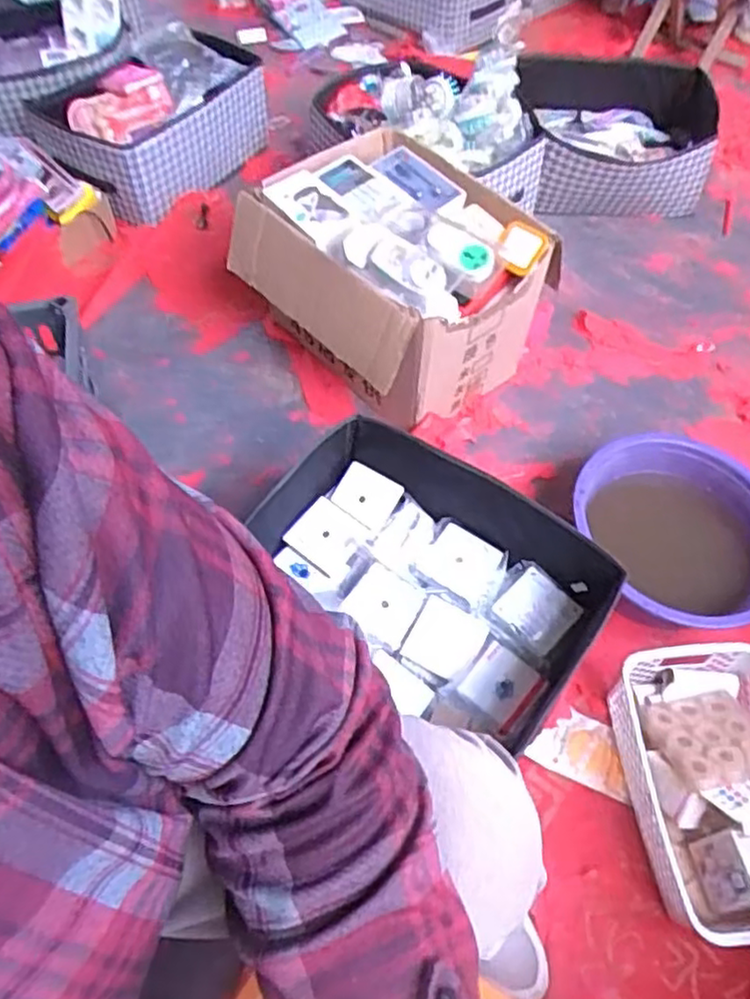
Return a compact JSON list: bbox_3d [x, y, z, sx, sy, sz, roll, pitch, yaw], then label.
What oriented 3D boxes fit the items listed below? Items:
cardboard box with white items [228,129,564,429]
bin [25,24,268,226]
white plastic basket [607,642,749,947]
[{"bbox_3d":[0.025,-0.347,1.102,0.343,0.280,0.398,-39,65,-24],"label":"cardboard box with white items"},{"bbox_3d":[-0.479,-0.841,1.530,0.343,0.170,0.477,35,62,20],"label":"bin"},{"bbox_3d":[0.397,0.325,0.789,0.204,0.099,0.294,-5,56,-5],"label":"white plastic basket"}]

